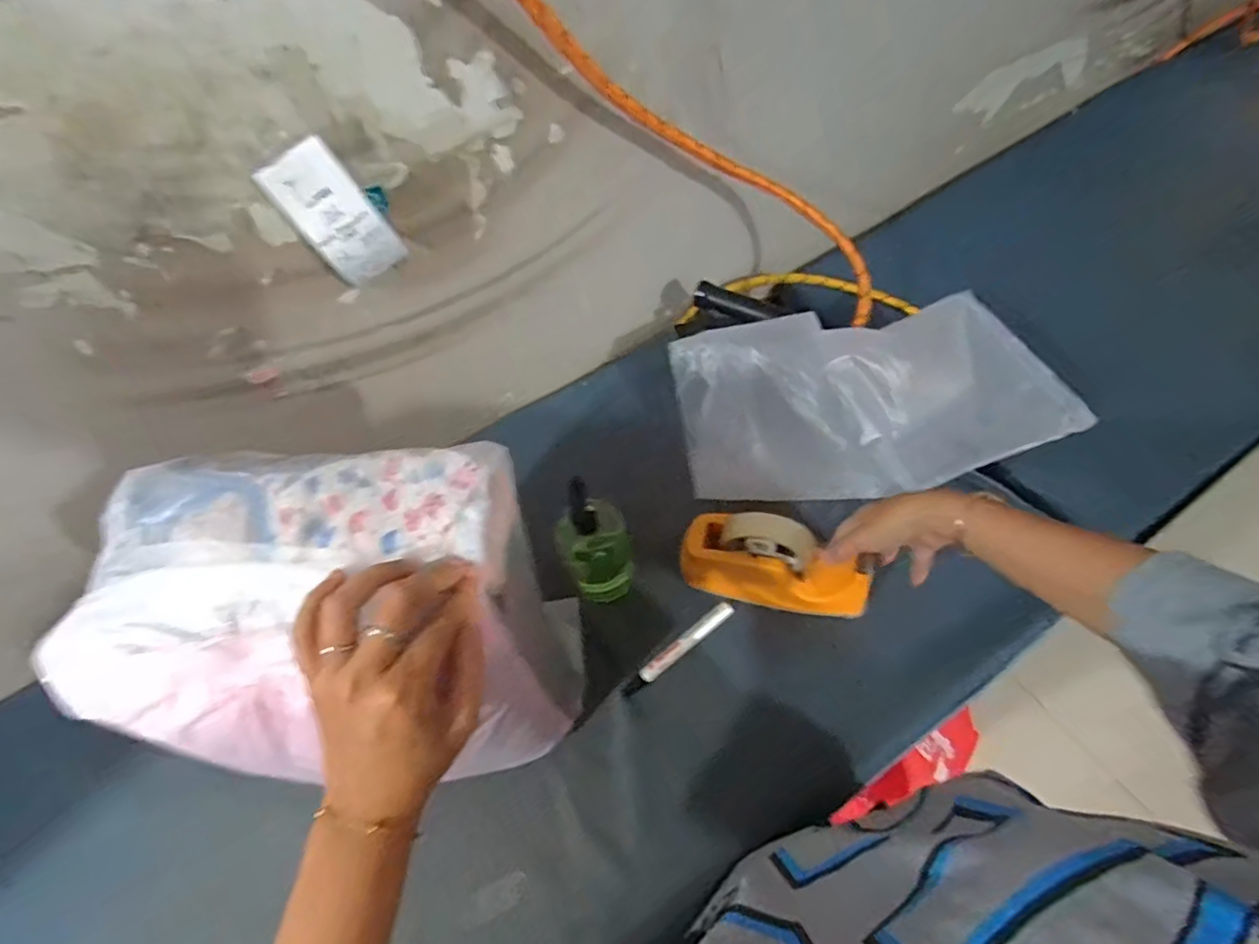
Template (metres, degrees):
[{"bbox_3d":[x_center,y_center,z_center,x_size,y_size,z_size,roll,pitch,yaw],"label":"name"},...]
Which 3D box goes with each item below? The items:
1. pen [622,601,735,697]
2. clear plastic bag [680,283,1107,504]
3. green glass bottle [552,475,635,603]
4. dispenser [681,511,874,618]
[{"bbox_3d":[0.055,0.191,0.642,0.148,0.014,0.019,-36,64,-16],"label":"pen"},{"bbox_3d":[0.289,-0.085,0.725,0.436,0.152,0.202,-9,60,-1],"label":"clear plastic bag"},{"bbox_3d":[-0.037,0.075,0.622,0.072,0.177,0.081,-24,61,-10],"label":"green glass bottle"},{"bbox_3d":[0.156,0.093,0.626,0.197,0.114,0.067,12,62,11],"label":"dispenser"}]

